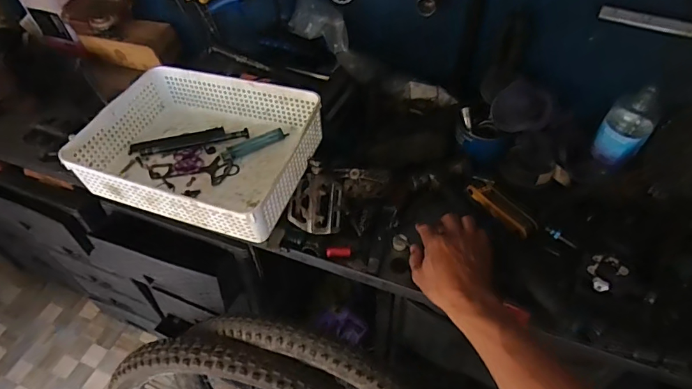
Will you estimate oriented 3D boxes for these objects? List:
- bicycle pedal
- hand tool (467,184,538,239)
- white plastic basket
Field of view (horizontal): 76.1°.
[{"bbox_3d":[-0.050,0.013,0.693,0.103,0.088,0.021,13,10,36],"label":"bicycle pedal"},{"bbox_3d":[0.267,0.020,0.749,0.048,0.018,0.129,-26,54,-18],"label":"hand tool"},{"bbox_3d":[-0.224,-0.077,0.696,0.328,0.085,0.252,14,53,14],"label":"white plastic basket"}]

